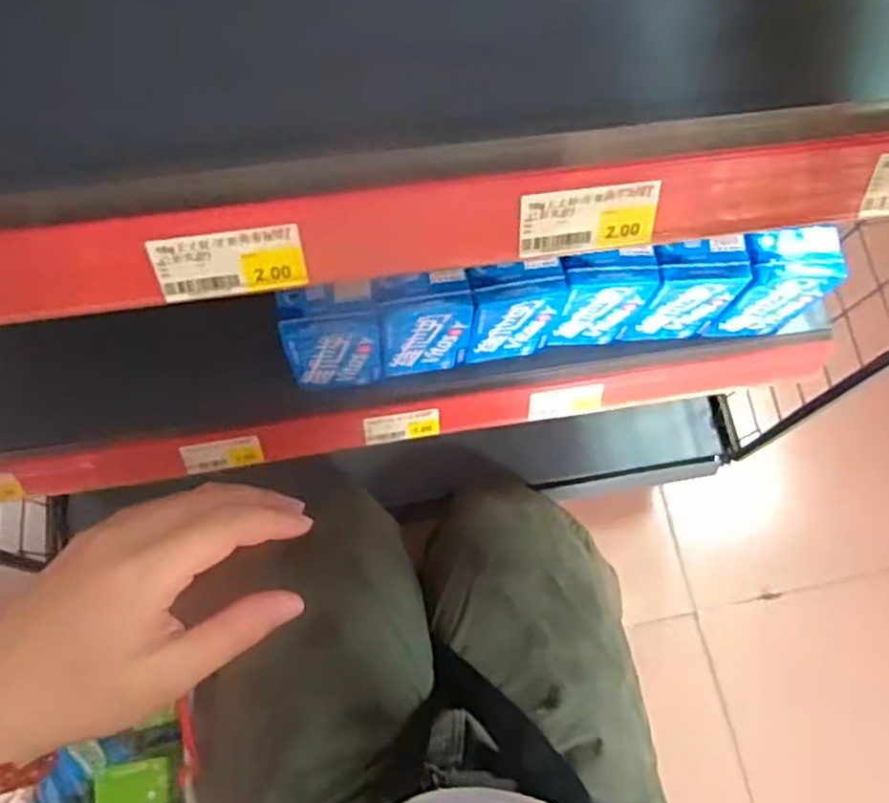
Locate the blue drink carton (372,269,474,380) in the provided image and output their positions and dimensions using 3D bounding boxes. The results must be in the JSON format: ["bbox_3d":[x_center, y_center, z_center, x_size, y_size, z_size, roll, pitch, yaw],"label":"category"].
[{"bbox_3d":[-0.016,-0.056,0.538,0.065,0.116,0.032,-9,72,-6],"label":"blue drink carton"}]

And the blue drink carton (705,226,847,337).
[{"bbox_3d":[0.248,-0.091,0.565,0.072,0.104,0.046,-3,71,-4],"label":"blue drink carton"}]

